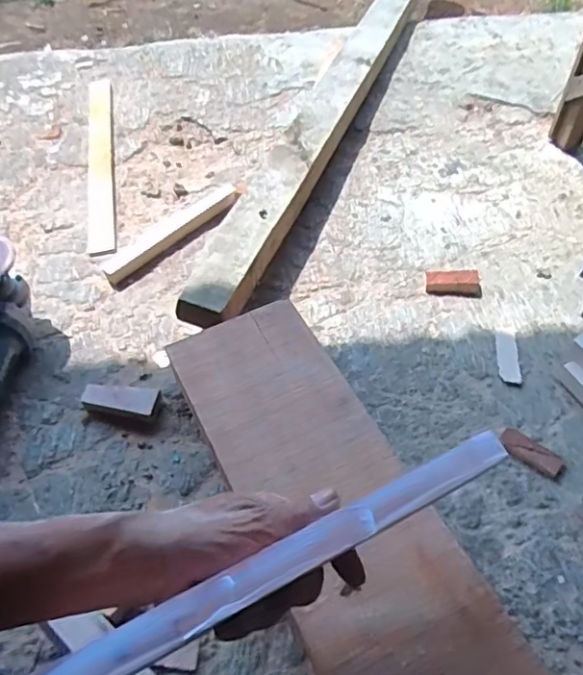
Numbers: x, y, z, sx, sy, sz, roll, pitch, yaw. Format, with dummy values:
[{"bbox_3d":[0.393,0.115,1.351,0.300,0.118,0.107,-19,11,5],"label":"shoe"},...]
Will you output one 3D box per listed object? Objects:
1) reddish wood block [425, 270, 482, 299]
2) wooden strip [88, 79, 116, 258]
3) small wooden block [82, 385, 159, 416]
[{"bbox_3d":[0.210,-0.070,0.747,0.069,0.020,0.034,6,53,8],"label":"reddish wood block"},{"bbox_3d":[-0.320,-0.300,0.967,0.039,0.012,0.464,-8,56,-9],"label":"wooden strip"},{"bbox_3d":[-0.193,0.074,0.656,0.081,0.029,0.028,3,52,6],"label":"small wooden block"}]

